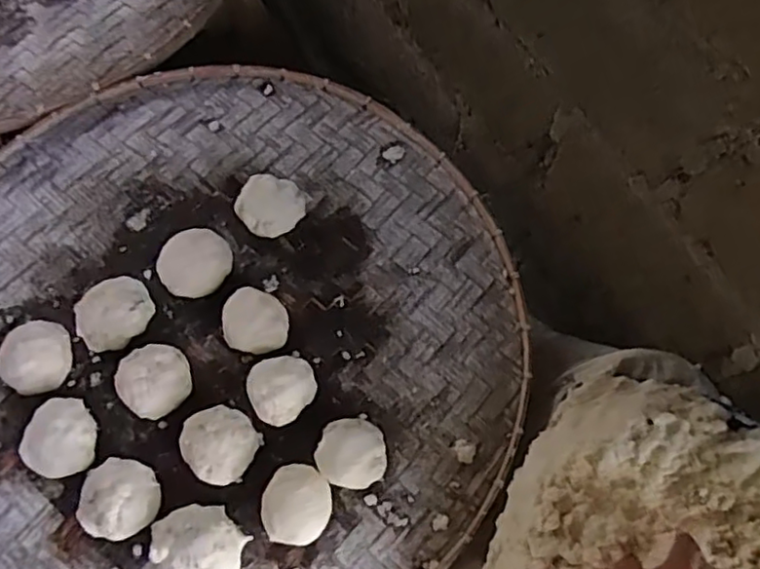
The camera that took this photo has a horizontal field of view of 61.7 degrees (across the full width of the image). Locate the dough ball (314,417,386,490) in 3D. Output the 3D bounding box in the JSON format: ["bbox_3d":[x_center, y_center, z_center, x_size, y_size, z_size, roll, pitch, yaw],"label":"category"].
[{"bbox_3d":[-0.031,0.184,0.692,0.072,0.059,0.071,0,70,1],"label":"dough ball"}]

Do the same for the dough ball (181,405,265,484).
[{"bbox_3d":[-0.169,0.168,0.672,0.069,0.047,0.073,0,70,1],"label":"dough ball"}]

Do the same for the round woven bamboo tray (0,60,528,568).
[{"bbox_3d":[-0.183,0.047,0.736,0.673,0.088,0.686,0,70,1],"label":"round woven bamboo tray"}]

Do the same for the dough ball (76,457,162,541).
[{"bbox_3d":[-0.268,0.222,0.658,0.073,0.053,0.077,0,70,1],"label":"dough ball"}]

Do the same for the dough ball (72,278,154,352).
[{"bbox_3d":[-0.310,0.030,0.735,0.088,0.048,0.082,0,70,1],"label":"dough ball"}]

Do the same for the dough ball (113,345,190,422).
[{"bbox_3d":[-0.248,0.104,0.699,0.073,0.055,0.079,0,70,1],"label":"dough ball"}]

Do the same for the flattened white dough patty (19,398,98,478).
[{"bbox_3d":[-0.340,0.164,0.683,0.079,0.051,0.082,0,70,1],"label":"flattened white dough patty"}]

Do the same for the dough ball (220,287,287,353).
[{"bbox_3d":[-0.143,0.043,0.735,0.069,0.046,0.072,0,70,1],"label":"dough ball"}]

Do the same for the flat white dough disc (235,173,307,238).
[{"bbox_3d":[-0.138,-0.097,0.788,0.082,0.049,0.073,18,71,7],"label":"flat white dough disc"}]

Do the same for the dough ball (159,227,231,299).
[{"bbox_3d":[-0.220,-0.029,0.756,0.081,0.043,0.074,0,70,1],"label":"dough ball"}]

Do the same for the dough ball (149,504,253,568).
[{"bbox_3d":[-0.183,0.268,0.649,0.088,0.064,0.076,42,76,14],"label":"dough ball"}]

